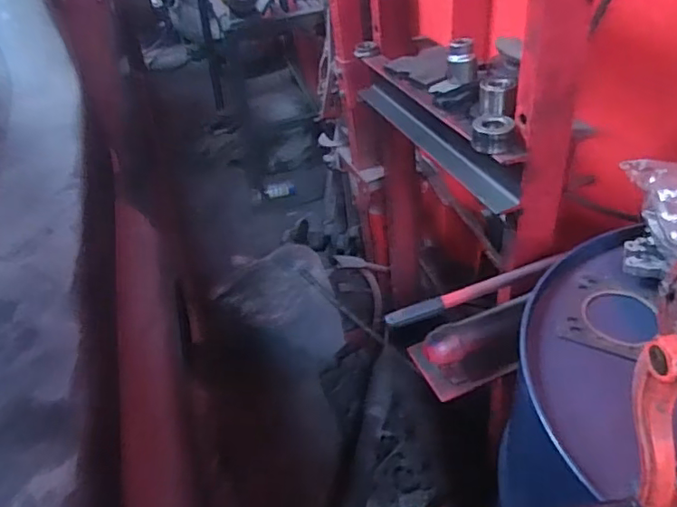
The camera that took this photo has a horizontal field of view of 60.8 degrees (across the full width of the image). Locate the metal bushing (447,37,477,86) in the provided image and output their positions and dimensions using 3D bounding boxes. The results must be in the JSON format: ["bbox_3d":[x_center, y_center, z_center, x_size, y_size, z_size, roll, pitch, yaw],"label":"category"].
[{"bbox_3d":[0.209,-0.323,0.973,0.049,0.063,0.038,3,39,12],"label":"metal bushing"}]

